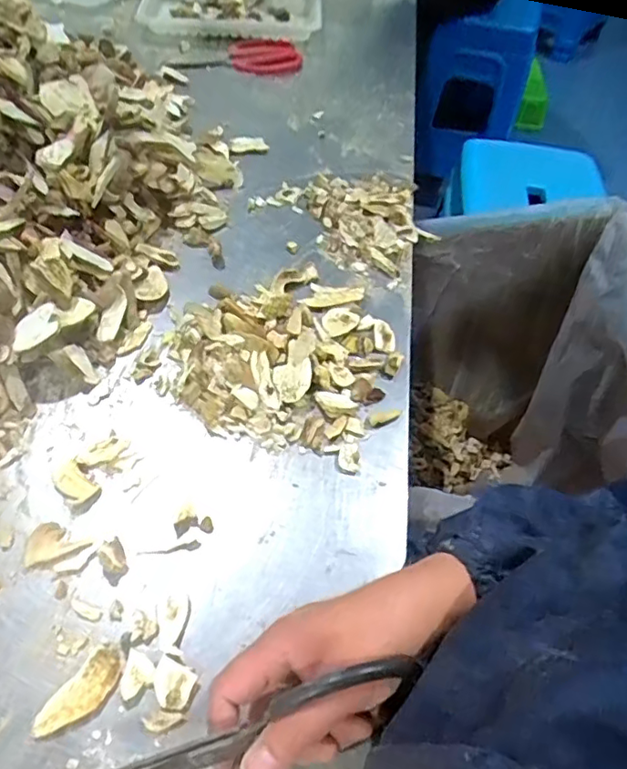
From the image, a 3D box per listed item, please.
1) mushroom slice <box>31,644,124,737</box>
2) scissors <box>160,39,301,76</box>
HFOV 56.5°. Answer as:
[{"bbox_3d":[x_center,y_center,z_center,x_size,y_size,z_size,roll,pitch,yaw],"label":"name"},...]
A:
[{"bbox_3d":[-0.140,0.188,0.355,0.025,0.006,0.059,33,60,17],"label":"mushroom slice"},{"bbox_3d":[-0.110,-0.461,0.834,0.177,0.024,0.080,-13,58,-13],"label":"scissors"}]

